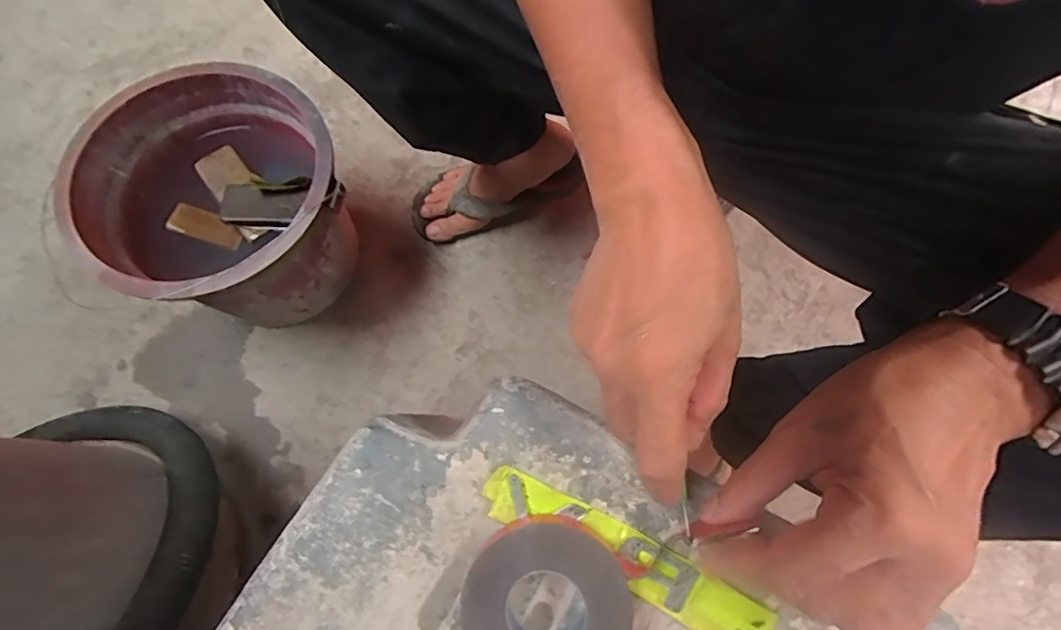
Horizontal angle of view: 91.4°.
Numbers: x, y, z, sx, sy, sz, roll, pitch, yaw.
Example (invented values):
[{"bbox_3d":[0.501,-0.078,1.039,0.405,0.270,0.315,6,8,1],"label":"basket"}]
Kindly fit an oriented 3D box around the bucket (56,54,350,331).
[{"bbox_3d":[-0.345,-0.119,0.633,0.264,0.221,0.260,0,72,-1],"label":"bucket"}]

